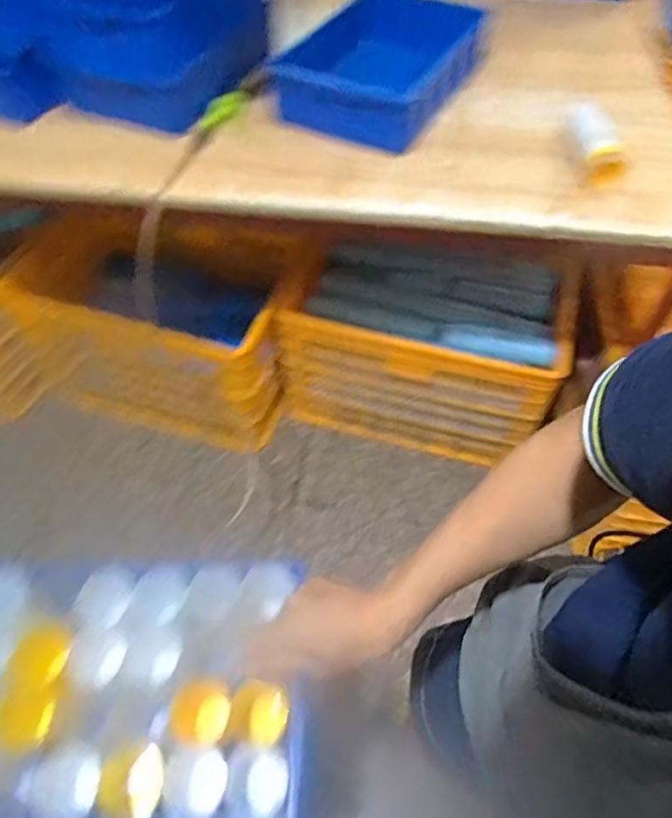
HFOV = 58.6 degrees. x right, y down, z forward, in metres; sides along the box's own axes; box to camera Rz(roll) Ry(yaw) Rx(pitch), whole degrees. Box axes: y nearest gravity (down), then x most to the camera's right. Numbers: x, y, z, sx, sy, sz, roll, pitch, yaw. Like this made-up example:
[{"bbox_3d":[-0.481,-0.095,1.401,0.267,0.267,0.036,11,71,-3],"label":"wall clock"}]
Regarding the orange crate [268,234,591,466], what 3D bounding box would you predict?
[{"bbox_3d":[0.214,-0.165,1.495,0.618,0.420,0.316,12,58,7],"label":"orange crate"}]

